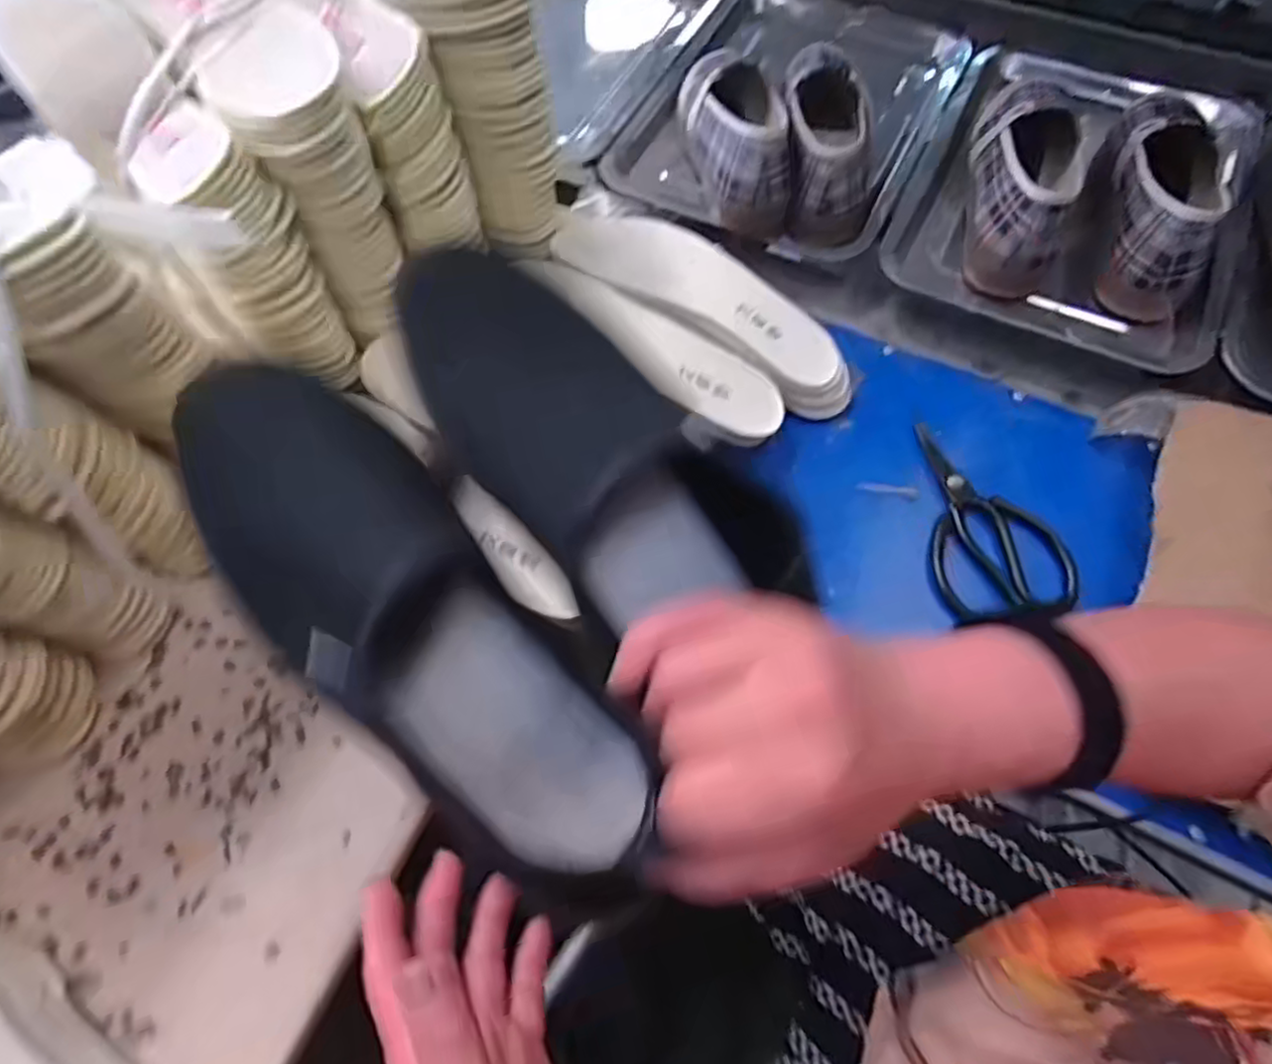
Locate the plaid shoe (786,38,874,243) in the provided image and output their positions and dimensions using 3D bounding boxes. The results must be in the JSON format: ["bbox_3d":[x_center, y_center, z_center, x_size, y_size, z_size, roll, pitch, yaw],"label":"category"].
[{"bbox_3d":[0.179,-0.374,0.626,0.074,0.071,0.240,8,65,4],"label":"plaid shoe"}]

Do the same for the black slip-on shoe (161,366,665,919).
[{"bbox_3d":[-0.078,0.032,0.241,0.077,0.050,0.221,-40,87,-16],"label":"black slip-on shoe"}]

